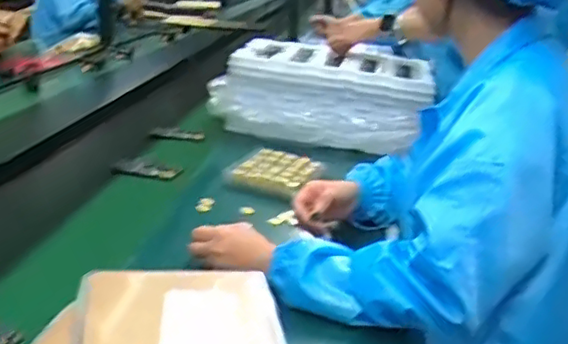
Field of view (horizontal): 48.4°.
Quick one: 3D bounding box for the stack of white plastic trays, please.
[{"bbox_3d":[0.076,-0.174,1.416,0.455,0.183,0.235,8,20,11],"label":"stack of white plastic trays"}]

